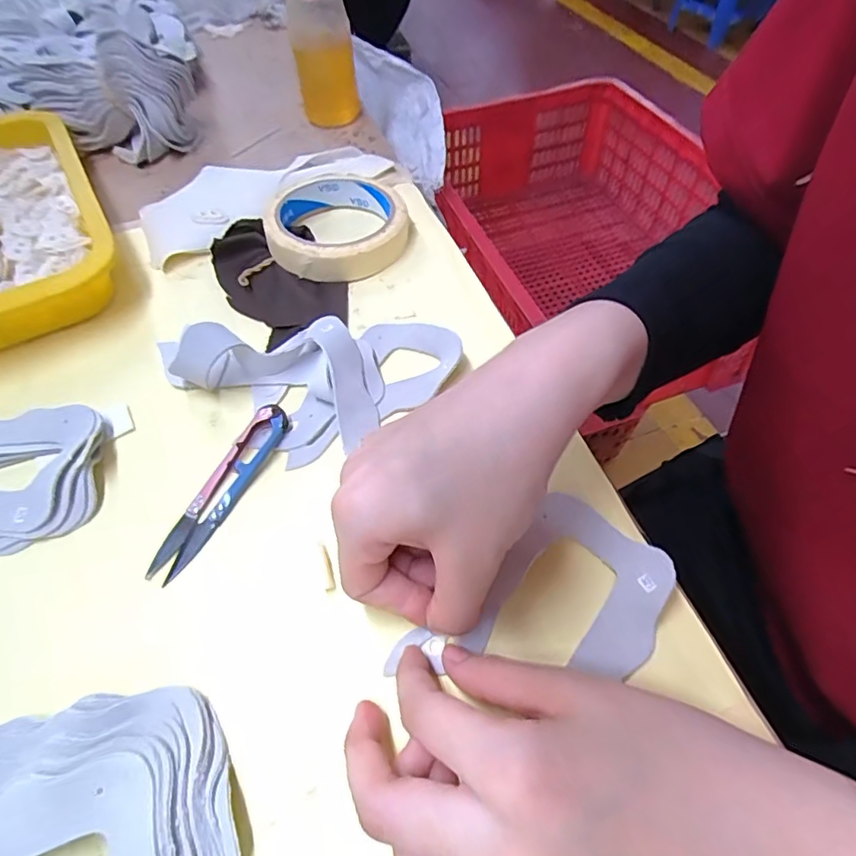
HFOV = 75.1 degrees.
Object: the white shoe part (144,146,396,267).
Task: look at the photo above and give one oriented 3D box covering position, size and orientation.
[{"bbox_3d":[-0.132,-0.187,0.439,0.191,0.016,0.086,-37,61,-23],"label":"white shoe part"}]

